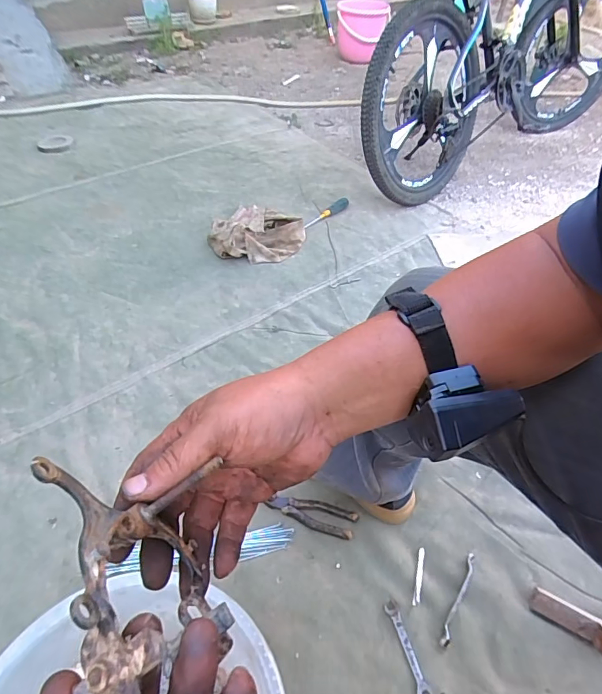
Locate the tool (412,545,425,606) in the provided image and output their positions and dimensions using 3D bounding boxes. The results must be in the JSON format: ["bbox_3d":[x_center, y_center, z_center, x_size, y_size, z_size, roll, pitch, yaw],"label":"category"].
[{"bbox_3d":[0.183,0.353,0.682,0.011,0.004,0.084,15,48,10],"label":"tool"}]

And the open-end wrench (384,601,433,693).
[{"bbox_3d":[0.149,0.421,0.617,0.019,0.004,0.117,-12,49,-14],"label":"open-end wrench"}]

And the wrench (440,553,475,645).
[{"bbox_3d":[0.236,0.375,0.660,0.014,0.010,0.140,25,51,18],"label":"wrench"}]

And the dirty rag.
[{"bbox_3d":[-0.123,-0.345,1.266,0.265,0.066,0.269,1,47,-2],"label":"dirty rag"}]

